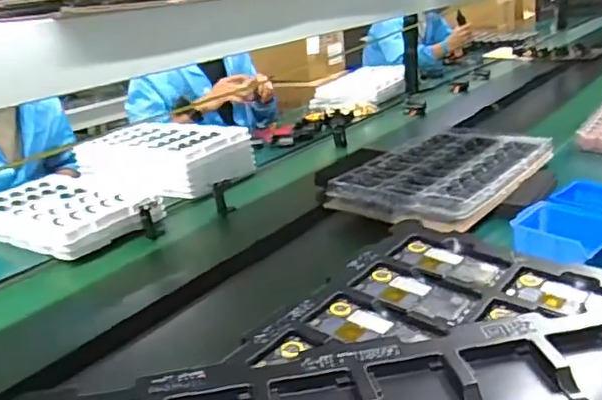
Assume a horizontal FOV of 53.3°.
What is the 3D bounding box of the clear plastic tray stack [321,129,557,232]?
[{"bbox_3d":[0.322,-0.064,1.324,0.321,0.051,0.545,13,27,38],"label":"clear plastic tray stack"}]

